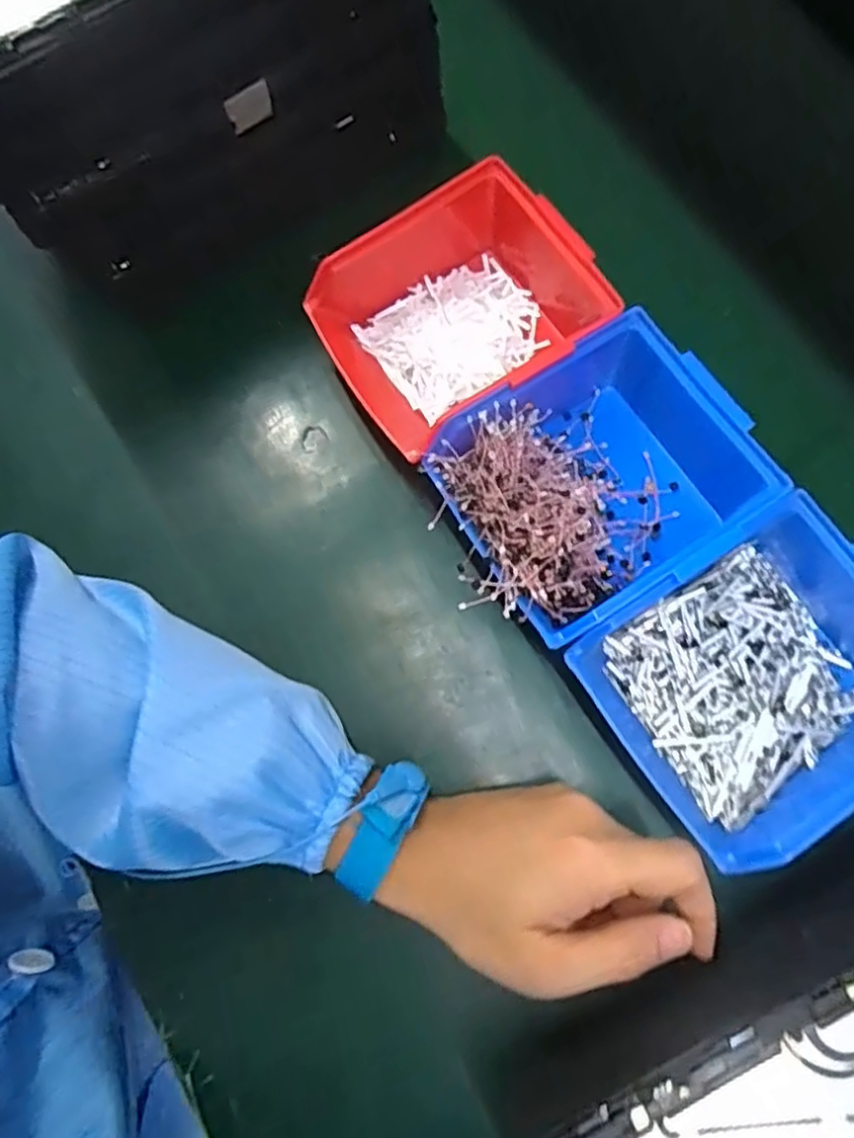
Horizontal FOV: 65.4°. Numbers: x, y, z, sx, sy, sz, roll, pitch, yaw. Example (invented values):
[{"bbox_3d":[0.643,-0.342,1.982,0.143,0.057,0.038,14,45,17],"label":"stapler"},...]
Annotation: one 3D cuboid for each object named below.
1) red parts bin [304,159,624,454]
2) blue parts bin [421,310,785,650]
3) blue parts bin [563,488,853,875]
[{"bbox_3d":[0.031,-0.149,0.384,0.169,0.070,0.111,-30,76,-7],"label":"red parts bin"},{"bbox_3d":[0.088,-0.044,0.347,0.160,0.065,0.122,-31,76,-7],"label":"blue parts bin"},{"bbox_3d":[0.164,0.053,0.324,0.144,0.071,0.126,-35,77,-8],"label":"blue parts bin"}]

